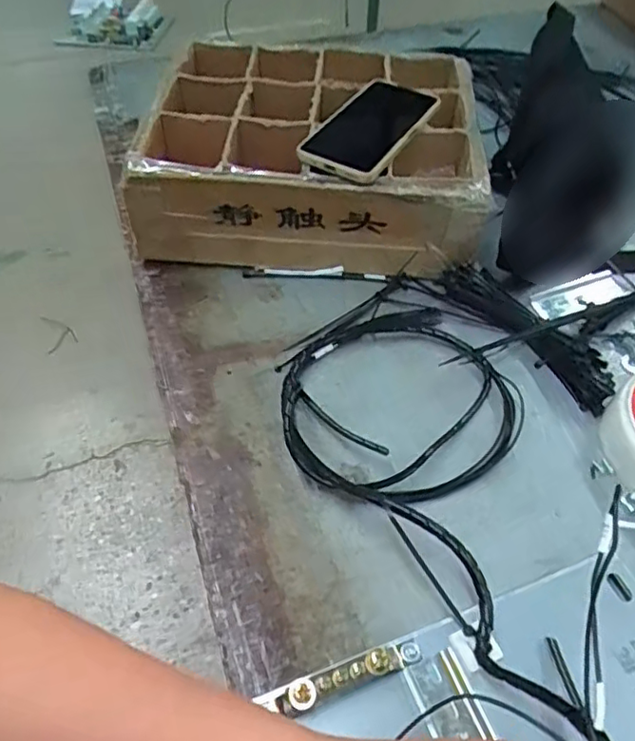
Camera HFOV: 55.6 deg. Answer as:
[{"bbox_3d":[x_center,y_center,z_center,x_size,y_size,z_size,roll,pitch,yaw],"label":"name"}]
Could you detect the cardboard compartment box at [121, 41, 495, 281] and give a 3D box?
[{"bbox_3d":[0.000,-0.263,0.685,0.339,0.108,0.340,3,51,3],"label":"cardboard compartment box"}]

